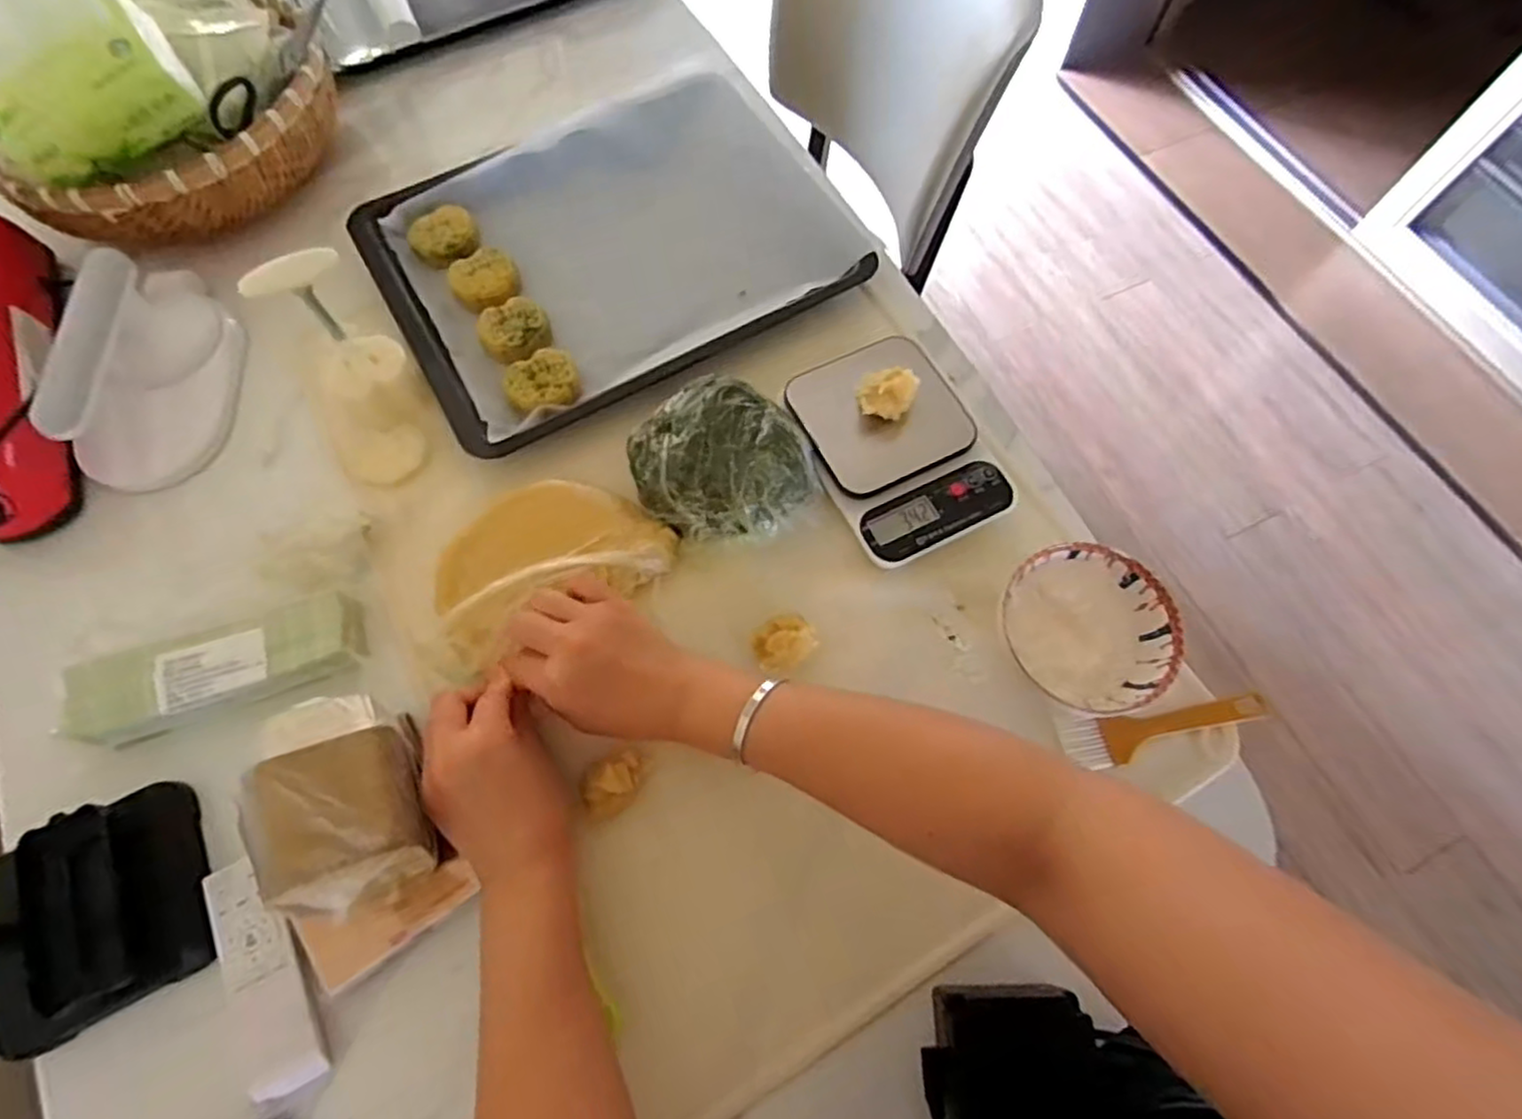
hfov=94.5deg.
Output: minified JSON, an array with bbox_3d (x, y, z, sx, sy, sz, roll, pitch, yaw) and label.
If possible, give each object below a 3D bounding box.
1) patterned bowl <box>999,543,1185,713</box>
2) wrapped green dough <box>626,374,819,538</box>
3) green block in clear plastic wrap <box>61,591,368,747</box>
[{"bbox_3d":[0.223,0.050,0.495,0.112,0.056,0.102,0,67,0],"label":"patterned bowl"},{"bbox_3d":[-0.030,-0.074,0.526,0.129,0.069,0.118,0,67,0],"label":"wrapped green dough"},{"bbox_3d":[-0.371,0.077,0.483,0.182,0.033,0.062,-21,69,-9],"label":"green block in clear plastic wrap"}]

